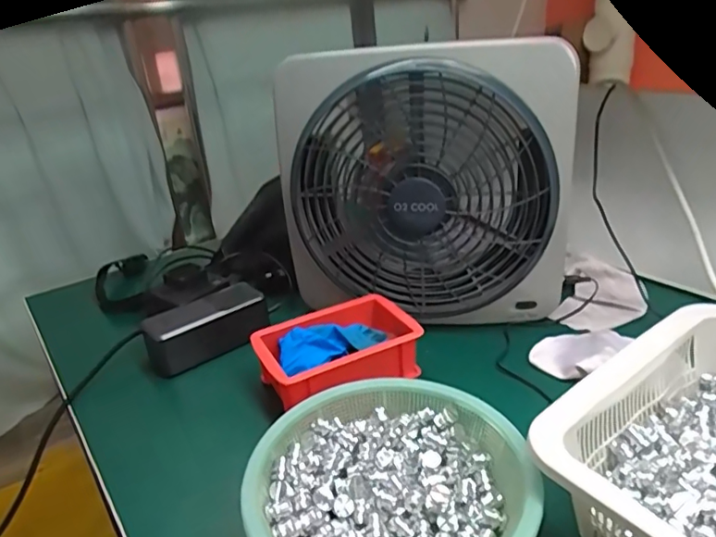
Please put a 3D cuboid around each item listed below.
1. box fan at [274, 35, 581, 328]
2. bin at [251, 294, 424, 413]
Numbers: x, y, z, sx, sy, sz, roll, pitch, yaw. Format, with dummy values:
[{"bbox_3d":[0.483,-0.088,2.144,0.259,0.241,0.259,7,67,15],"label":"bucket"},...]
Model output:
[{"bbox_3d":[0.068,-0.079,0.573,0.293,0.281,0.066,-2,26,7],"label":"box fan"},{"bbox_3d":[-0.017,0.078,0.528,0.158,0.054,0.111,-16,28,-22],"label":"bin"}]

